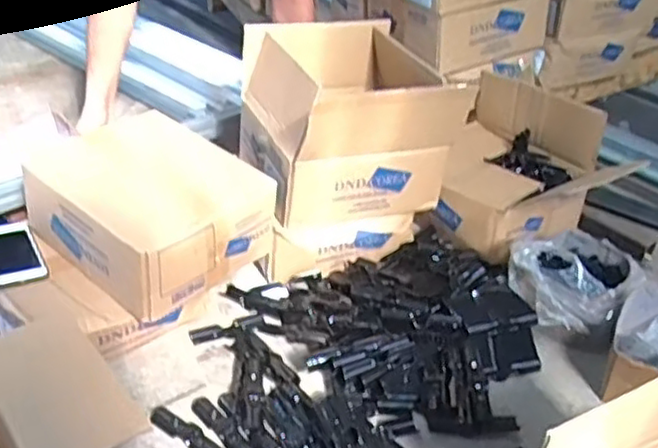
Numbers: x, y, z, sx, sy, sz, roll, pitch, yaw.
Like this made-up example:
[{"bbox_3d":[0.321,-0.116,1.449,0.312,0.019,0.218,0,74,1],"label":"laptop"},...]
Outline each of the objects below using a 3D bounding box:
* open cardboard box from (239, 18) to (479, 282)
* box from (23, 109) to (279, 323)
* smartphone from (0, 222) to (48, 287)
[{"bbox_3d":[0.027,-0.149,1.314,0.324,0.358,0.319,-9,35,-19],"label":"open cardboard box"},{"bbox_3d":[-0.295,-0.036,1.153,0.339,0.153,0.283,26,39,30],"label":"box"},{"bbox_3d":[-0.507,0.046,1.126,0.078,0.014,0.162,-16,37,-28],"label":"smartphone"}]

